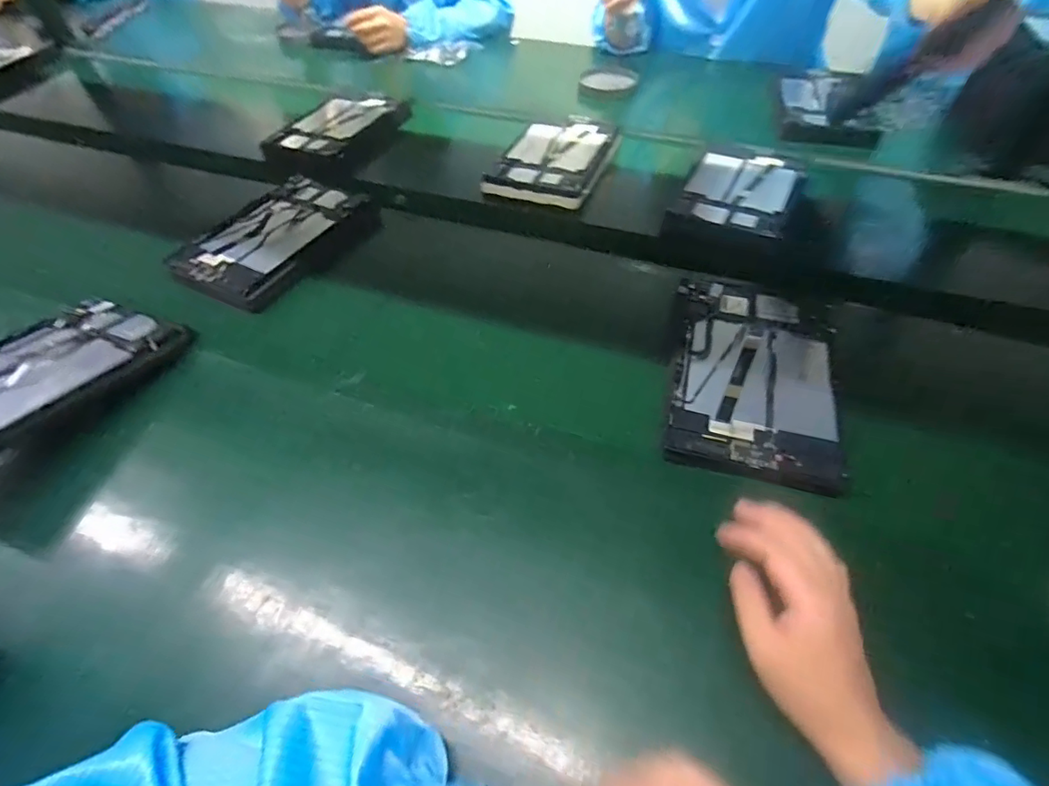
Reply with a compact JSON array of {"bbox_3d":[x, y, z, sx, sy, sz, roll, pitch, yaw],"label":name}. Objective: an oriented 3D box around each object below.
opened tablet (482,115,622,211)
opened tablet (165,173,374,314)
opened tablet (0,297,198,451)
[{"bbox_3d":[0.052,-0.381,0.796,0.157,0.024,0.249,18,56,10],"label":"opened tablet"},{"bbox_3d":[-0.329,-0.213,0.672,0.174,0.017,0.250,26,58,15],"label":"opened tablet"},{"bbox_3d":[-0.494,-0.021,0.499,0.169,0.020,0.244,22,44,15],"label":"opened tablet"}]

